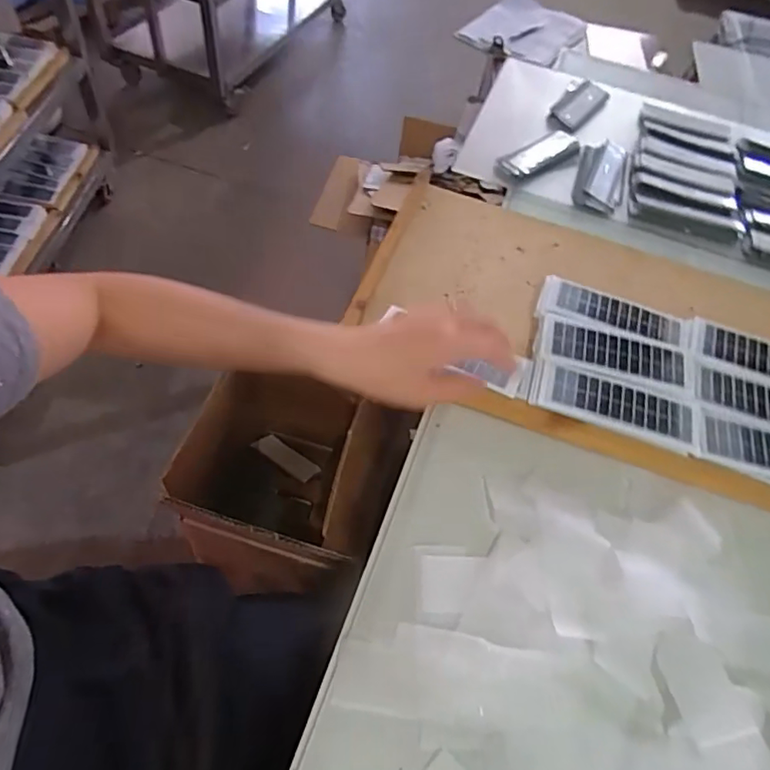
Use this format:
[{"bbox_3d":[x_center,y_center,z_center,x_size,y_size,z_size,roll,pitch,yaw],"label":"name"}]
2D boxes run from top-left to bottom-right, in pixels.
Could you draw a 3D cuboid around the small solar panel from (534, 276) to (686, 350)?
[{"bbox_3d":[0.228,-0.071,0.563,0.145,0.008,0.058,16,50,3],"label":"small solar panel"}]

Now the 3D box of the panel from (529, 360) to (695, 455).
[{"bbox_3d":[0.203,0.018,0.501,0.143,0.007,0.053,17,60,5],"label":"panel"}]

